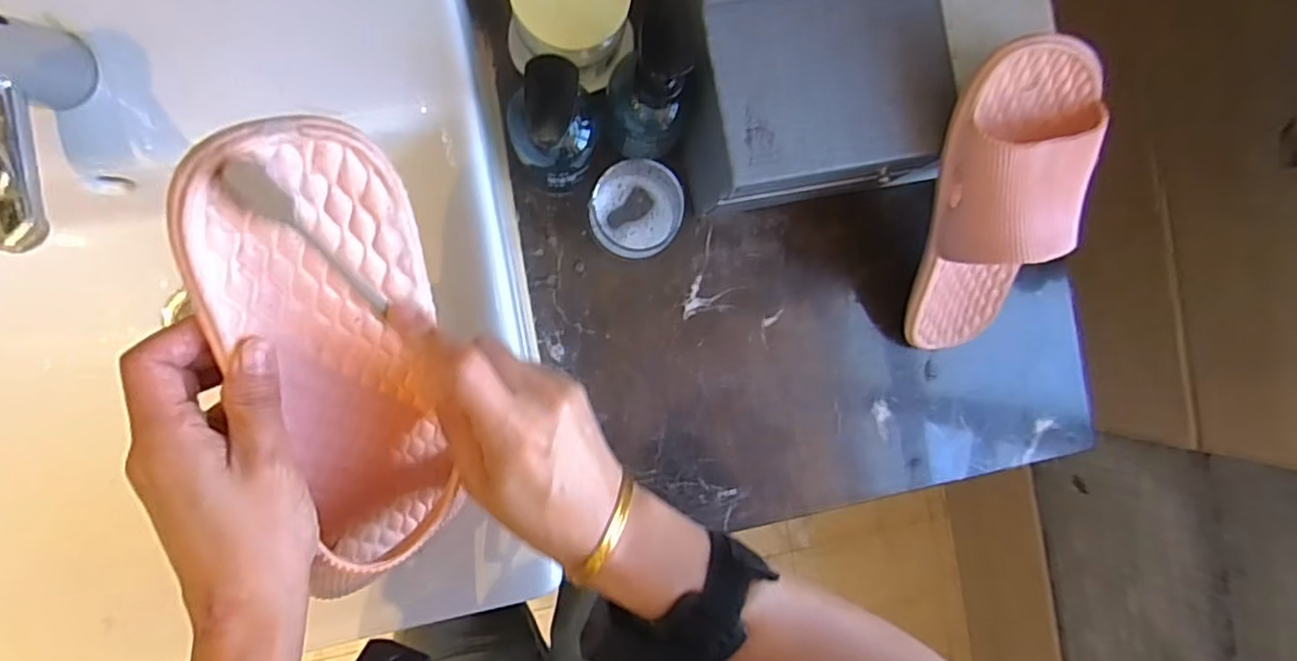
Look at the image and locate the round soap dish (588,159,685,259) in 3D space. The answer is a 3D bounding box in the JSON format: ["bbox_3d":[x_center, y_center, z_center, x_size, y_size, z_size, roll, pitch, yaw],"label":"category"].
[{"bbox_3d":[-0.011,-0.099,0.537,0.073,0.045,0.080,20,89,-7],"label":"round soap dish"}]

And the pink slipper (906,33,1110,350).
[{"bbox_3d":[0.262,-0.070,0.476,0.092,0.267,0.079,-13,50,-7],"label":"pink slipper"}]

